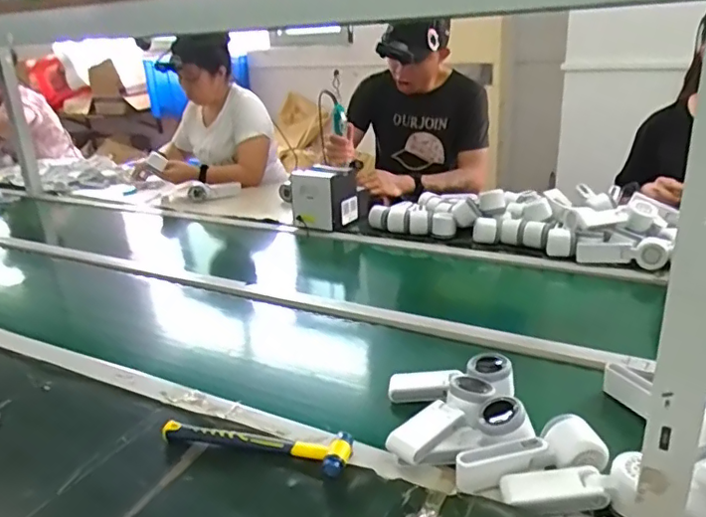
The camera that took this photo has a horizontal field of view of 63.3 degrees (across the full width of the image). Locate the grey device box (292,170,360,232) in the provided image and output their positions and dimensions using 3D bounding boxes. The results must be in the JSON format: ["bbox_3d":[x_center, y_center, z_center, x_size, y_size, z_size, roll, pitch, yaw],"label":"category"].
[{"bbox_3d":[-0.071,-0.156,1.528,0.128,0.166,0.152,9,25,29],"label":"grey device box"}]

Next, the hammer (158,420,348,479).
[{"bbox_3d":[-0.121,0.228,0.724,0.243,0.024,0.059,5,23,20],"label":"hammer"}]

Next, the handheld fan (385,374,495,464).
[{"bbox_3d":[0.115,0.200,0.707,0.070,0.049,0.173,13,27,36],"label":"handheld fan"}]

